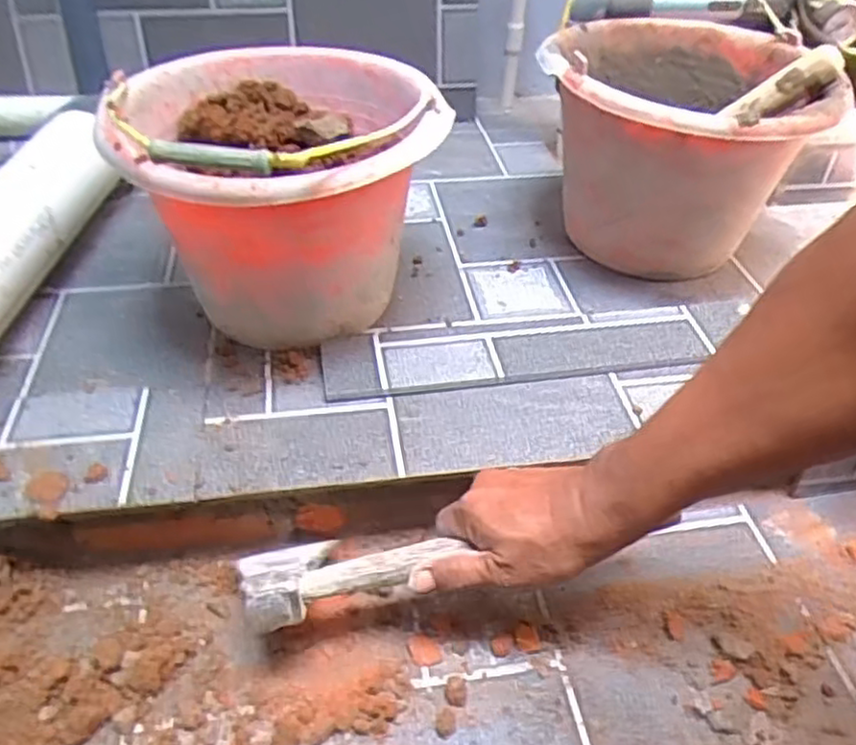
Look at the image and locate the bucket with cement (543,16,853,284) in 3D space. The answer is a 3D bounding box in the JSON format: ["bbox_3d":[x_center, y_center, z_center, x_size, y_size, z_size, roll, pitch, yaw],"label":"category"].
[{"bbox_3d":[0.243,-0.231,0.748,0.259,0.196,0.288,3,42,2],"label":"bucket with cement"}]

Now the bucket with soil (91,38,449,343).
[{"bbox_3d":[-0.125,-0.158,0.637,0.252,0.220,0.293,-13,43,-16],"label":"bucket with soil"}]

